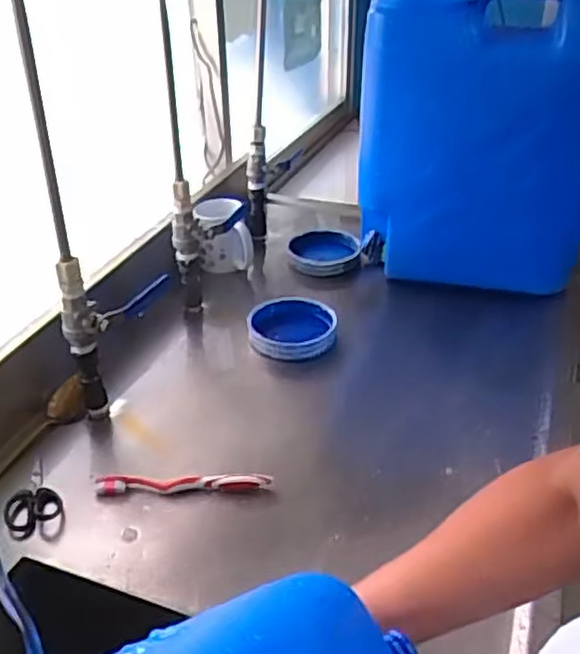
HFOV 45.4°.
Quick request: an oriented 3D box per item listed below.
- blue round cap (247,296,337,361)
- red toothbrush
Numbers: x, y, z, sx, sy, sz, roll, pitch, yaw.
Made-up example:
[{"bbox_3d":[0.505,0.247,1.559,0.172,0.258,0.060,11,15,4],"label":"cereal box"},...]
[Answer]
[{"bbox_3d":[0.002,-0.001,0.947,0.116,0.028,0.124,0,35,0],"label":"blue round cap"},{"bbox_3d":[-0.109,0.163,0.721,0.181,0.017,0.017,-1,35,-1],"label":"red toothbrush"}]

